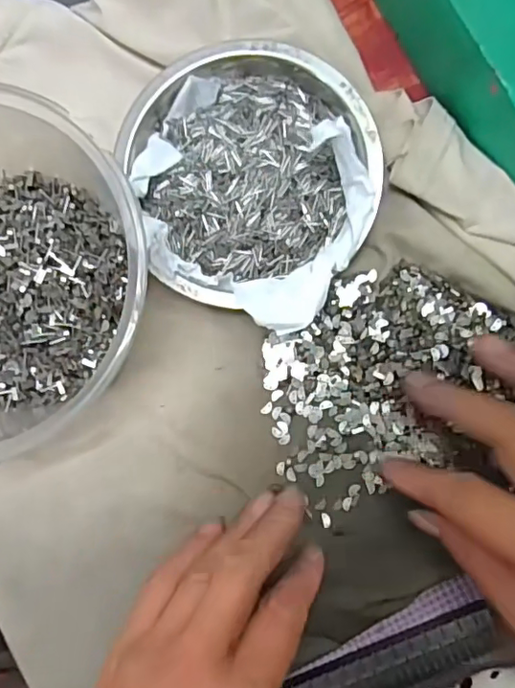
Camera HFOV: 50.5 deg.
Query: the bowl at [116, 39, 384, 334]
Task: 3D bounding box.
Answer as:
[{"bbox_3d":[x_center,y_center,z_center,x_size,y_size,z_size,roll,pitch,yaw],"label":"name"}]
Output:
[{"bbox_3d":[-0.005,-0.079,0.255,0.121,0.037,0.118,0,85,2],"label":"bowl"}]

